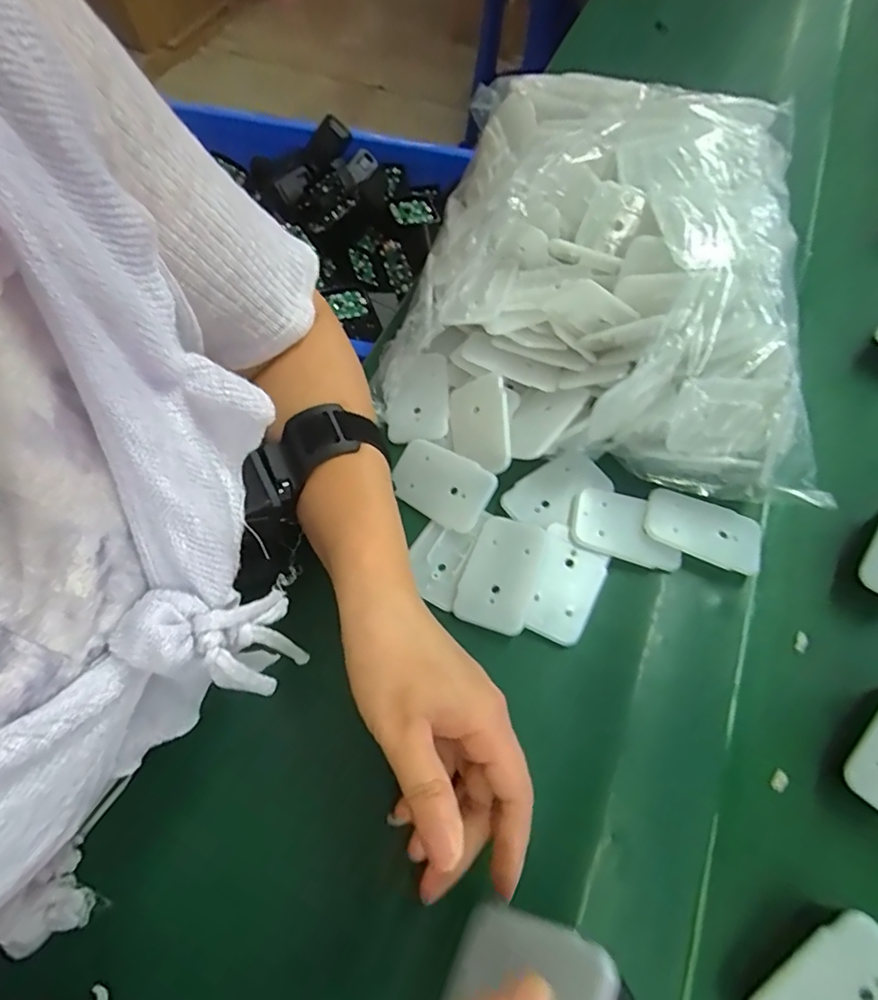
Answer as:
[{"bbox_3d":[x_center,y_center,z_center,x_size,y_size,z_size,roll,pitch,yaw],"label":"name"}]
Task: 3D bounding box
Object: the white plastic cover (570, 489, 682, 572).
[{"bbox_3d":[0.115,0.017,0.330,0.066,0.007,0.041,14,64,8],"label":"white plastic cover"}]

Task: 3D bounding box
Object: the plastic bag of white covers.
[{"bbox_3d":[0.105,-0.158,0.368,0.268,0.120,0.283,10,64,6],"label":"plastic bag of white covers"}]

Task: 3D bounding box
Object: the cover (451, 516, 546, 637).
[{"bbox_3d":[0.037,0.042,0.320,0.042,0.008,0.068,16,65,8],"label":"cover"}]

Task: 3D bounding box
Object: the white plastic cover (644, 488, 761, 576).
[{"bbox_3d":[0.159,0.019,0.327,0.066,0.012,0.039,26,66,13],"label":"white plastic cover"}]

